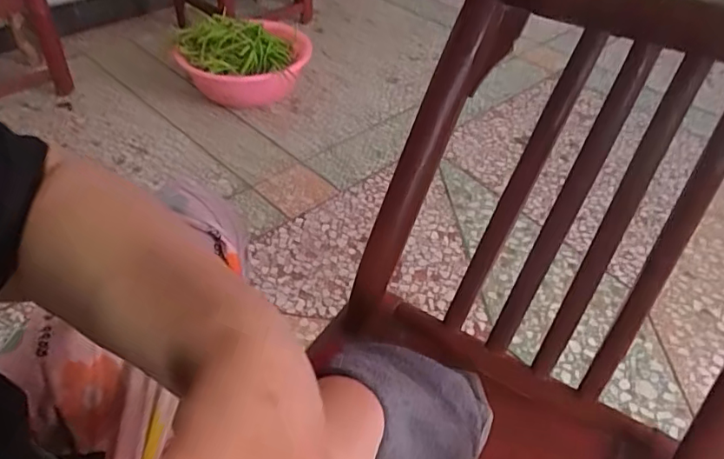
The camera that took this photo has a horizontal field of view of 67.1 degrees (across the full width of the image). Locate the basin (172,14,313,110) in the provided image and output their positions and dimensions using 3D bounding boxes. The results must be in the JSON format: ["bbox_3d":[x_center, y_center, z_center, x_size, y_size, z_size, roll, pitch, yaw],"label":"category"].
[{"bbox_3d":[-0.321,-0.482,1.507,0.342,0.178,0.325,2,44,-2],"label":"basin"}]

